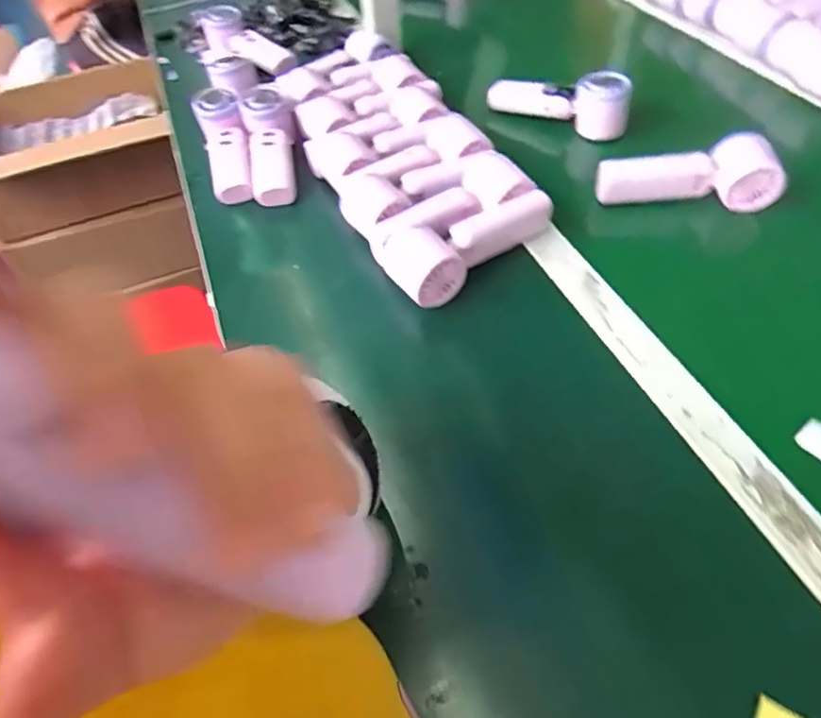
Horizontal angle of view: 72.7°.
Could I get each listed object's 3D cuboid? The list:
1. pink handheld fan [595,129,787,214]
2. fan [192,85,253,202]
[{"bbox_3d":[0.276,-0.179,0.555,0.167,0.057,0.049,-4,50,1],"label":"pink handheld fan"},{"bbox_3d":[-0.218,-0.250,0.659,0.053,0.038,0.165,-15,67,-8],"label":"fan"}]

